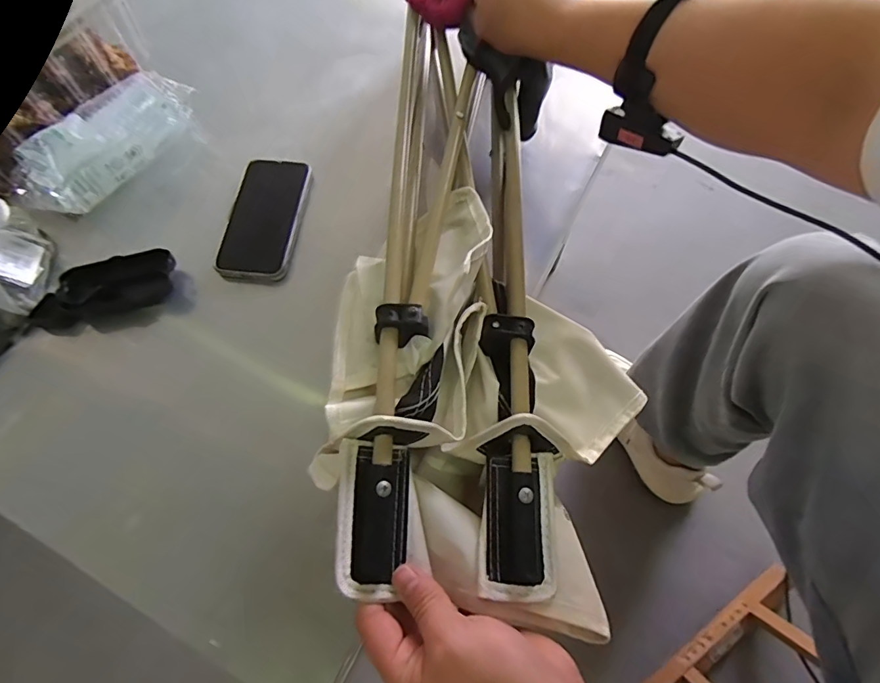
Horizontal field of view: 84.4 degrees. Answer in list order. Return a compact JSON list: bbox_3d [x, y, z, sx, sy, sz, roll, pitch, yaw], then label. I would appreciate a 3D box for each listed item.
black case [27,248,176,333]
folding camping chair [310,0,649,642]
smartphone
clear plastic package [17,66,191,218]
[{"bbox_3d":[-0.339,-0.048,0.497,0.144,0.040,0.053,-15,68,-7],"label":"black case"},{"bbox_3d":[0.035,-0.085,0.433,0.234,0.098,0.582,0,68,0],"label":"folding camping chair"},{"bbox_3d":[-0.188,-0.134,0.526,0.075,0.011,0.148,6,67,2],"label":"smartphone"},{"bbox_3d":[-0.362,-0.217,0.526,0.069,0.062,0.201,25,69,10],"label":"clear plastic package"}]

